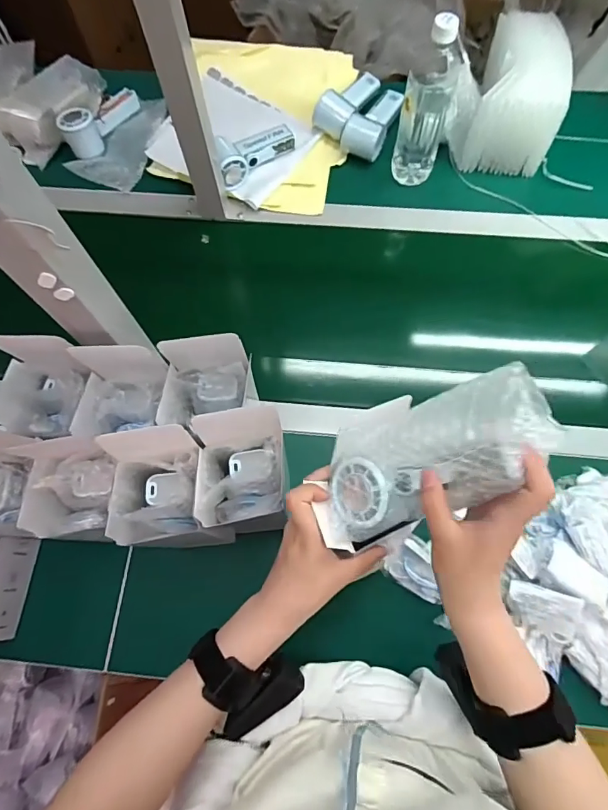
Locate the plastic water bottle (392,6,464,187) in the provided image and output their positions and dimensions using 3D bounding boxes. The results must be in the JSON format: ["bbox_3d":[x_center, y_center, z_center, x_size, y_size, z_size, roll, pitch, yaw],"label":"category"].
[{"bbox_3d":[0.181,-0.437,0.649,0.067,0.227,0.083,18,73,7],"label":"plastic water bottle"}]

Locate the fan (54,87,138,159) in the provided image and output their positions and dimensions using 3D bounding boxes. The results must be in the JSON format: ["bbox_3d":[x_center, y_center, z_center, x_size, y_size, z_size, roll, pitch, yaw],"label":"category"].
[{"bbox_3d":[-0.343,-0.485,0.747,0.141,0.047,0.064,-40,75,-11],"label":"fan"}]

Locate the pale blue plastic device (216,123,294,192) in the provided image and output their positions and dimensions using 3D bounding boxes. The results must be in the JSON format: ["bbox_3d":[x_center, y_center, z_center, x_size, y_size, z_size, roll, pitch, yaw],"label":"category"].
[{"bbox_3d":[-0.082,-0.408,0.711,0.144,0.051,0.060,-42,75,-12],"label":"pale blue plastic device"}]

